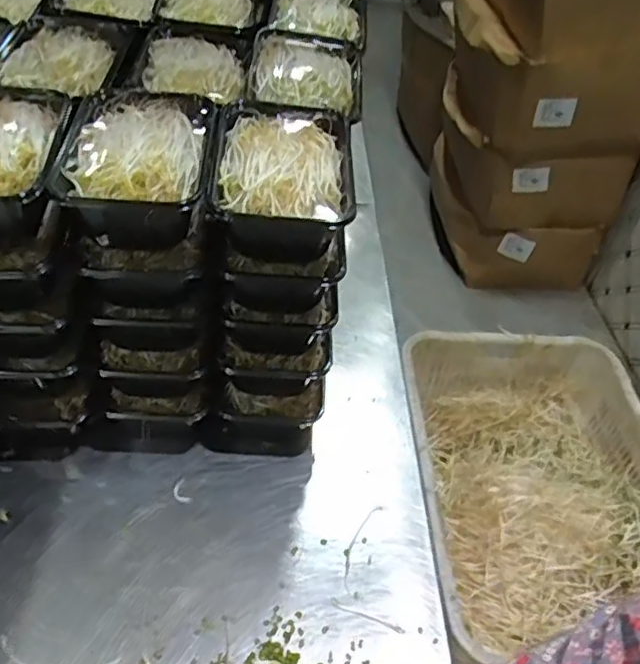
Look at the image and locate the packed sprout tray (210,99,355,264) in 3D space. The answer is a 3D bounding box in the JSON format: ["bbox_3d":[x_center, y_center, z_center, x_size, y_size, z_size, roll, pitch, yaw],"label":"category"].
[{"bbox_3d":[-0.033,-0.139,0.587,0.118,0.071,0.168,4,46,-4],"label":"packed sprout tray"}]

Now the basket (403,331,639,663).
[{"bbox_3d":[0.363,0.272,1.102,0.421,0.212,0.549,2,46,-6],"label":"basket"}]

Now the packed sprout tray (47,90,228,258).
[{"bbox_3d":[-0.159,-0.143,0.581,0.130,0.076,0.187,0,46,-8],"label":"packed sprout tray"}]

